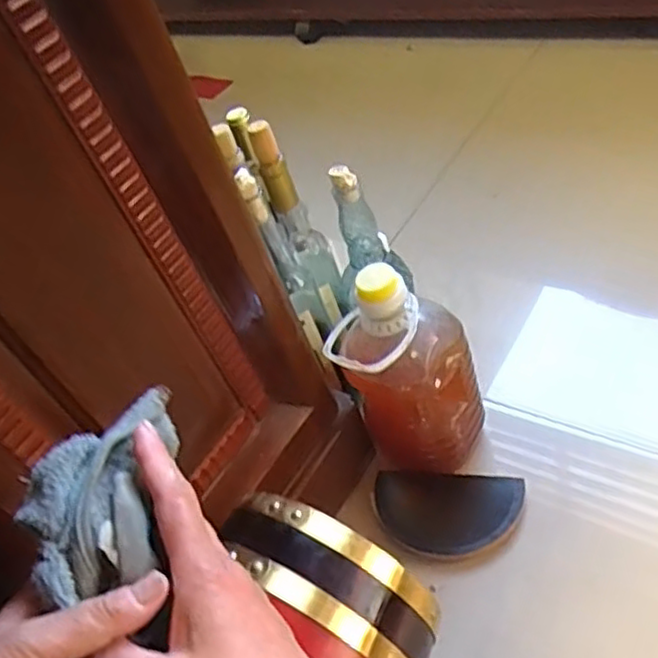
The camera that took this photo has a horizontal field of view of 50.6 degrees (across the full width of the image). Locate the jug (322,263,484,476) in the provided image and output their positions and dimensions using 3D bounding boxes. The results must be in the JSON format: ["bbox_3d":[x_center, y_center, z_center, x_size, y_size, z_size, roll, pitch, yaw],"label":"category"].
[{"bbox_3d":[0.076,0.051,0.703,0.103,0.254,0.114,10,47,39],"label":"jug"}]

